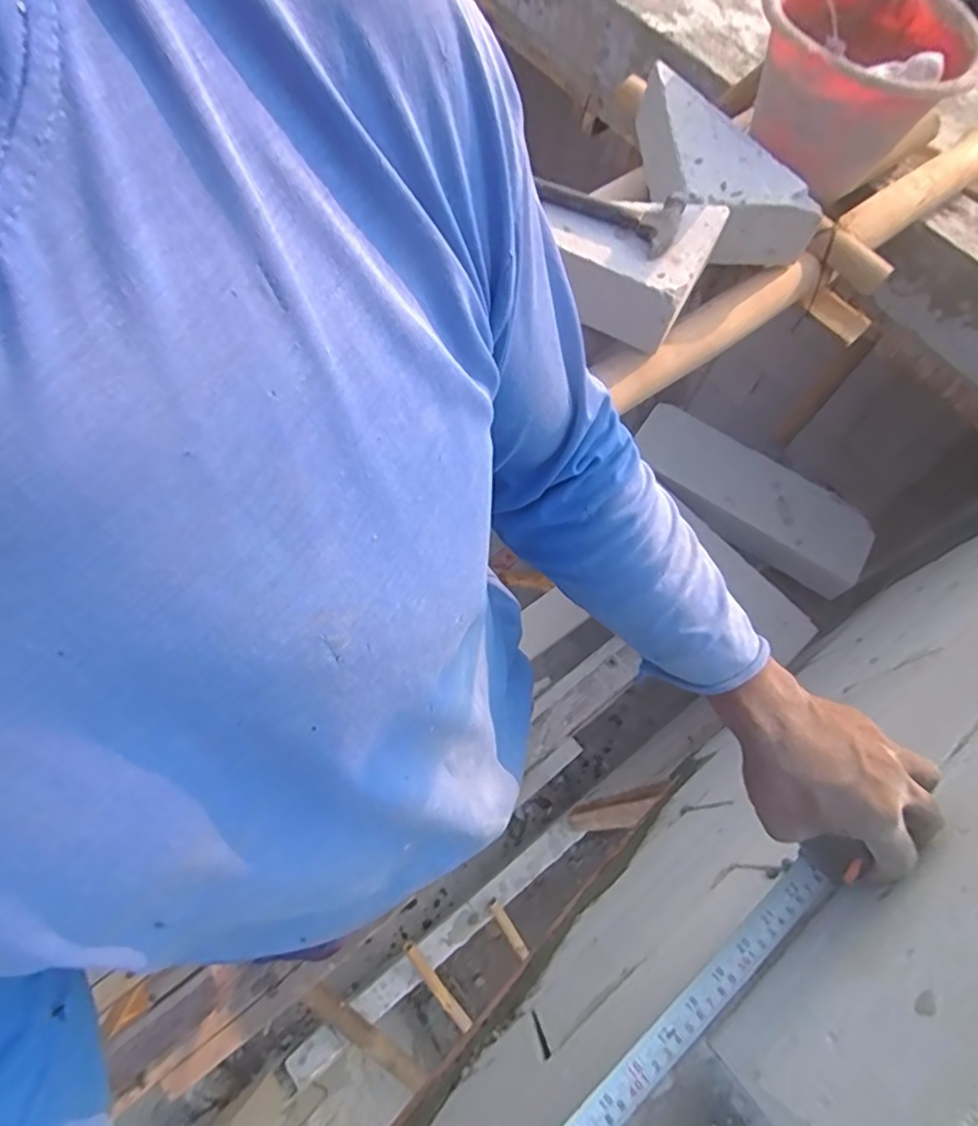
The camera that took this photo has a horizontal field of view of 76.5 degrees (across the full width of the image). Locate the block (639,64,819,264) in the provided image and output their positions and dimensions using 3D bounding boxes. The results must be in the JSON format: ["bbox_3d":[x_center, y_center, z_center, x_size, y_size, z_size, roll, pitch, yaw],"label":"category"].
[{"bbox_3d":[0.335,-0.576,0.894,0.194,0.105,0.289,-4,66,-5],"label":"block"}]

